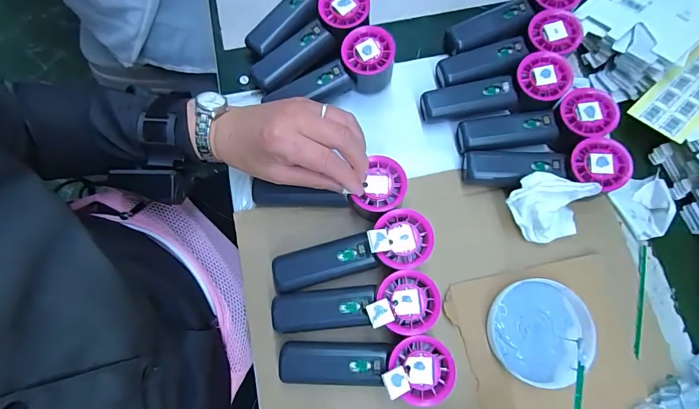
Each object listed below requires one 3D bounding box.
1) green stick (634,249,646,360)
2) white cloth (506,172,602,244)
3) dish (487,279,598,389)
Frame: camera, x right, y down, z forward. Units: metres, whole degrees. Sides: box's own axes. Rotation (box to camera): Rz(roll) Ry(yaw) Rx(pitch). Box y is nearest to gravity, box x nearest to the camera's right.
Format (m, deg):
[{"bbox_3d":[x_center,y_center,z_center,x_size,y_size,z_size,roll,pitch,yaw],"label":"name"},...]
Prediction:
[{"bbox_3d":[0.309,0.101,0.391,0.009,0.004,0.116,15,76,3],"label":"green stick"},{"bbox_3d":[0.202,0.006,0.378,0.079,0.025,0.074,-11,120,-4],"label":"white cloth"},{"bbox_3d":[0.190,0.127,0.369,0.099,0.016,0.097,4,76,0],"label":"dish"}]

